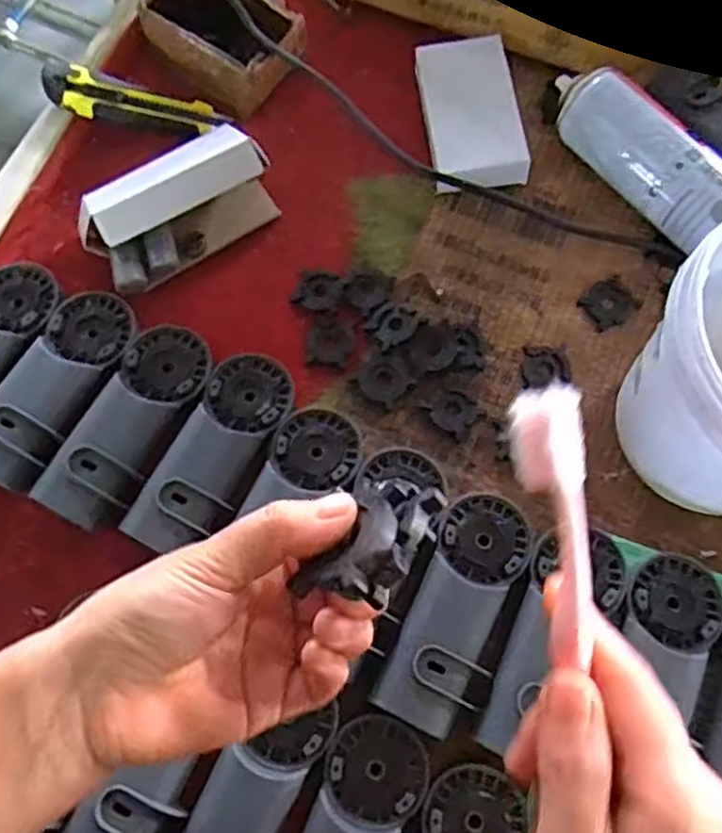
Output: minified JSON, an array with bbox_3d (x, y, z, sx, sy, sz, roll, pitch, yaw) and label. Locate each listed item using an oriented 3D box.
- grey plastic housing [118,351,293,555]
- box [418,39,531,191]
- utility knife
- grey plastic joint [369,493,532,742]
[{"bbox_3d":[-0.100,0.022,0.541,0.066,0.047,0.148,24,74,7],"label":"grey plastic housing"},{"bbox_3d":[0.092,-0.257,0.629,0.072,0.033,0.133,-7,73,-3],"label":"box"},{"bbox_3d":[-0.189,-0.262,0.620,0.149,0.014,0.034,8,72,-15],"label":"utility knife"},{"bbox_3d":[0.066,0.126,0.494,0.060,0.027,0.159,23,74,7],"label":"grey plastic joint"}]

